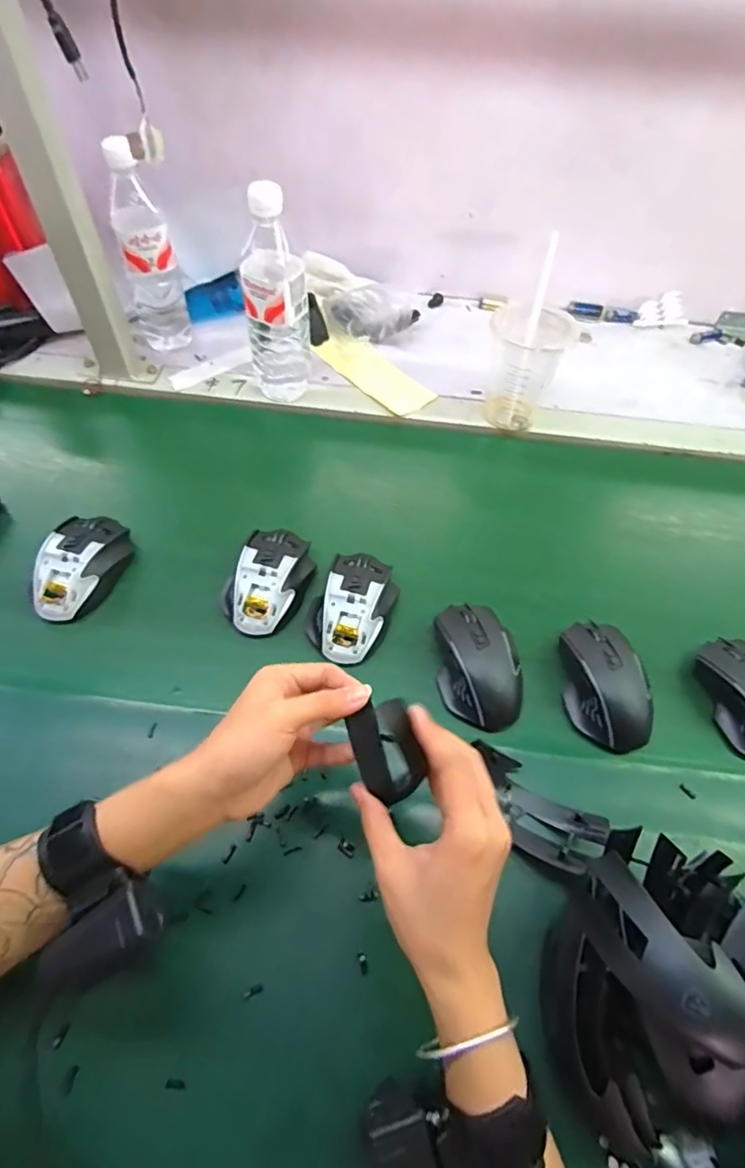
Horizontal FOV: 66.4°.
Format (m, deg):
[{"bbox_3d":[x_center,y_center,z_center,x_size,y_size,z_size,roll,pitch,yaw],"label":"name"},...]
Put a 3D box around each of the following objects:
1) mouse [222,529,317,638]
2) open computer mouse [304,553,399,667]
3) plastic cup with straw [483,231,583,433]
[{"bbox_3d":[-0.099,-0.006,0.554,0.073,0.035,0.110,19,58,9],"label":"mouse"},{"bbox_3d":[-0.017,0.020,0.540,0.070,0.031,0.107,20,58,10],"label":"open computer mouse"},{"bbox_3d":[0.185,-0.282,0.664,0.092,0.175,0.100,20,58,10],"label":"plastic cup with straw"}]

